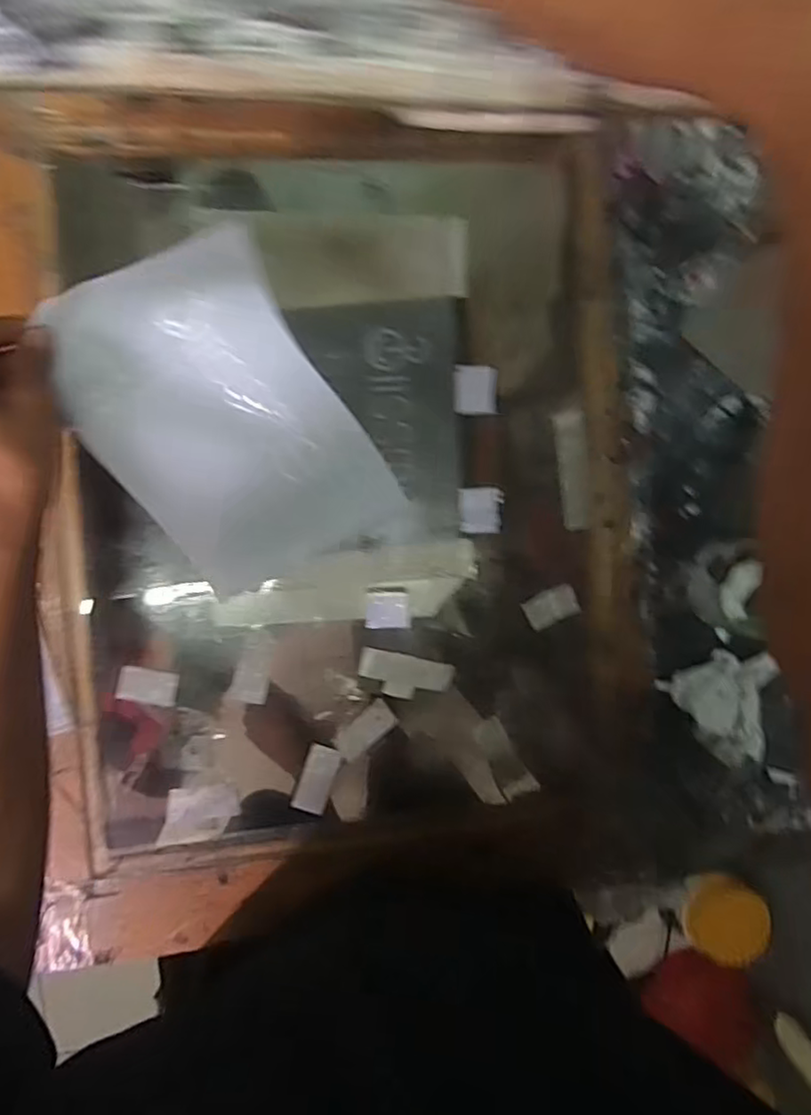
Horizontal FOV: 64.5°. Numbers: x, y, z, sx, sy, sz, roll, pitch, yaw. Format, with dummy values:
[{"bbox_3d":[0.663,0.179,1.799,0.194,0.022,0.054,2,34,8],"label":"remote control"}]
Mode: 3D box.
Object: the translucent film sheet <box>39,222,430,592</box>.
[{"bbox_3d":[-0.124,-0.091,0.463,0.162,0.040,0.244,-26,113,16],"label":"translucent film sheet"}]

